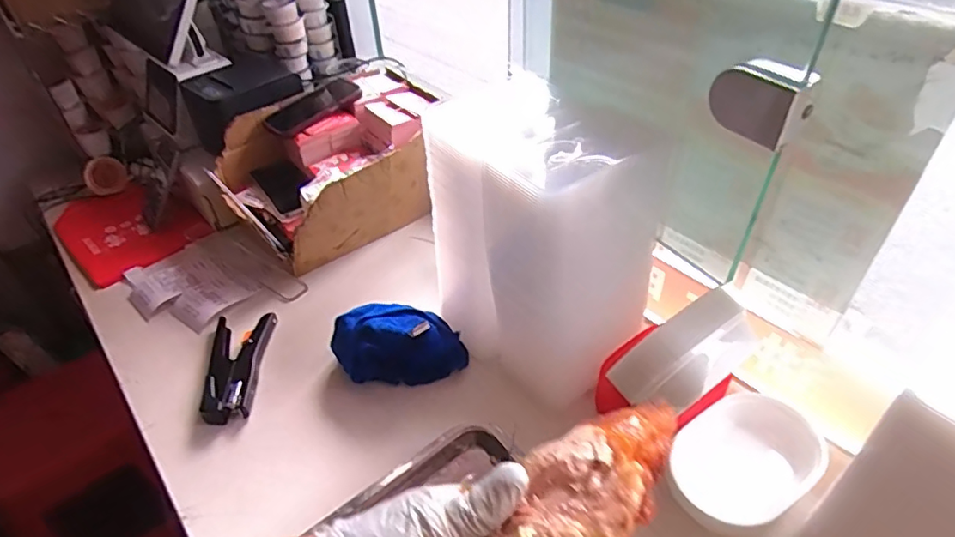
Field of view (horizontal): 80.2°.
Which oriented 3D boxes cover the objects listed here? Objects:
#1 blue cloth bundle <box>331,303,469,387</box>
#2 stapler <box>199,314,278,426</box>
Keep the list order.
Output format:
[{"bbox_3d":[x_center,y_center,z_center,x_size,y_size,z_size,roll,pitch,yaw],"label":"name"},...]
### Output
[{"bbox_3d":[-0.103,0.098,0.758,0.174,0.090,0.080,-7,42,-3],"label":"blue cloth bundle"},{"bbox_3d":[-0.335,0.134,0.778,0.083,0.029,0.174,-5,41,-1],"label":"stapler"}]

